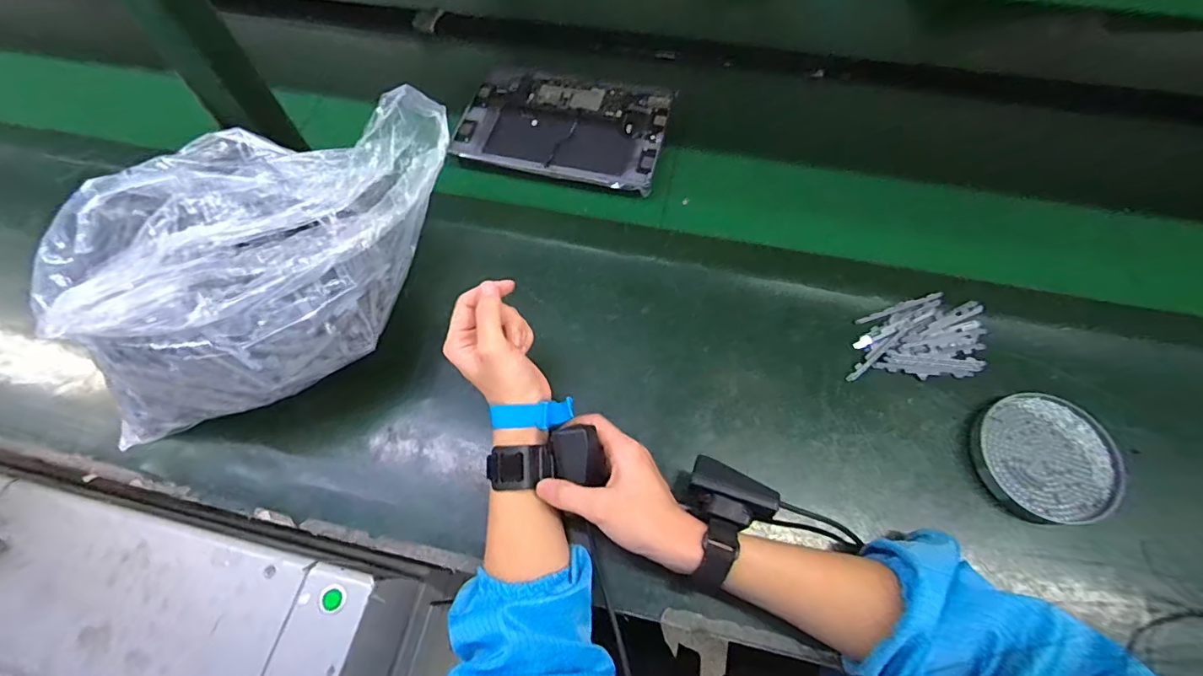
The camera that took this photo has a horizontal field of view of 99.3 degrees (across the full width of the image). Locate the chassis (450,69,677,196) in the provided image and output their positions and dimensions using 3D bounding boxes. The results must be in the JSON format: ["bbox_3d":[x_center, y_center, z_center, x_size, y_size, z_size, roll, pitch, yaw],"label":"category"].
[{"bbox_3d":[-0.047,-0.269,0.645,0.253,0.012,0.173,13,67,8],"label":"chassis"}]

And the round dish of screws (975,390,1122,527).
[{"bbox_3d":[0.410,0.109,0.471,0.121,0.014,0.115,-1,64,1],"label":"round dish of screws"}]

